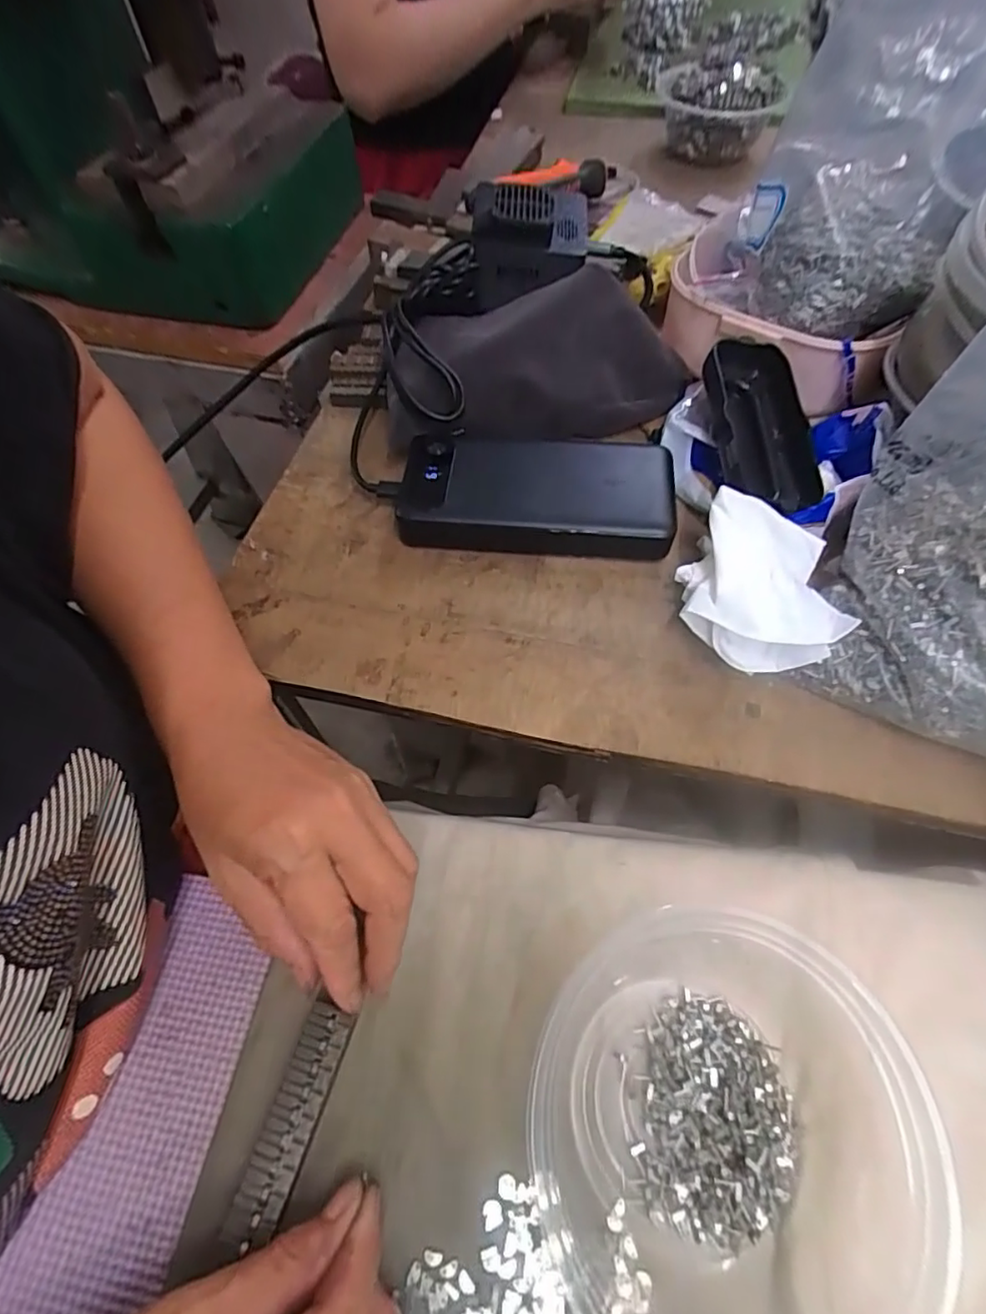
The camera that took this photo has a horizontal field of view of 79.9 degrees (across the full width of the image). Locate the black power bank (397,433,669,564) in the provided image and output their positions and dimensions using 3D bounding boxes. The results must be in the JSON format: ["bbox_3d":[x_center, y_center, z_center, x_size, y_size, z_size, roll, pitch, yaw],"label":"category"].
[{"bbox_3d":[0.026,-0.095,0.344,0.158,0.026,0.069,4,60,3],"label":"black power bank"}]

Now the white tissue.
[{"bbox_3d":[0.133,-0.033,0.299,0.075,0.045,0.079,15,62,10],"label":"white tissue"}]

